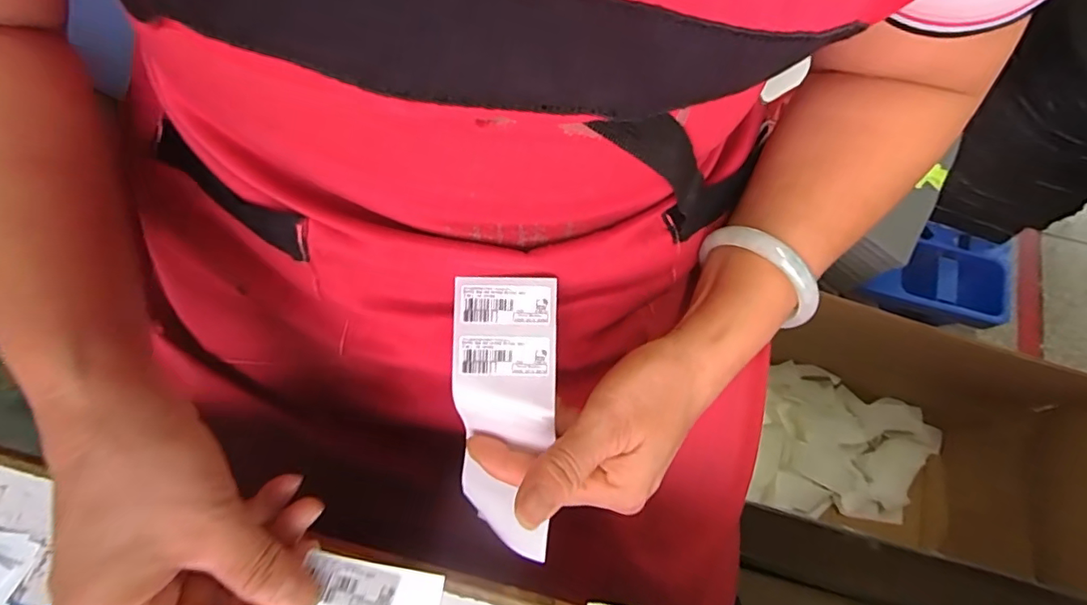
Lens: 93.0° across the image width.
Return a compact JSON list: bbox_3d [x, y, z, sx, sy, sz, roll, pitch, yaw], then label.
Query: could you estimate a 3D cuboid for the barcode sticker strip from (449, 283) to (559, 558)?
[{"bbox_3d":[-0.021,0.060,0.269,0.051,0.020,0.144,2,100,-2],"label":"barcode sticker strip"}]

